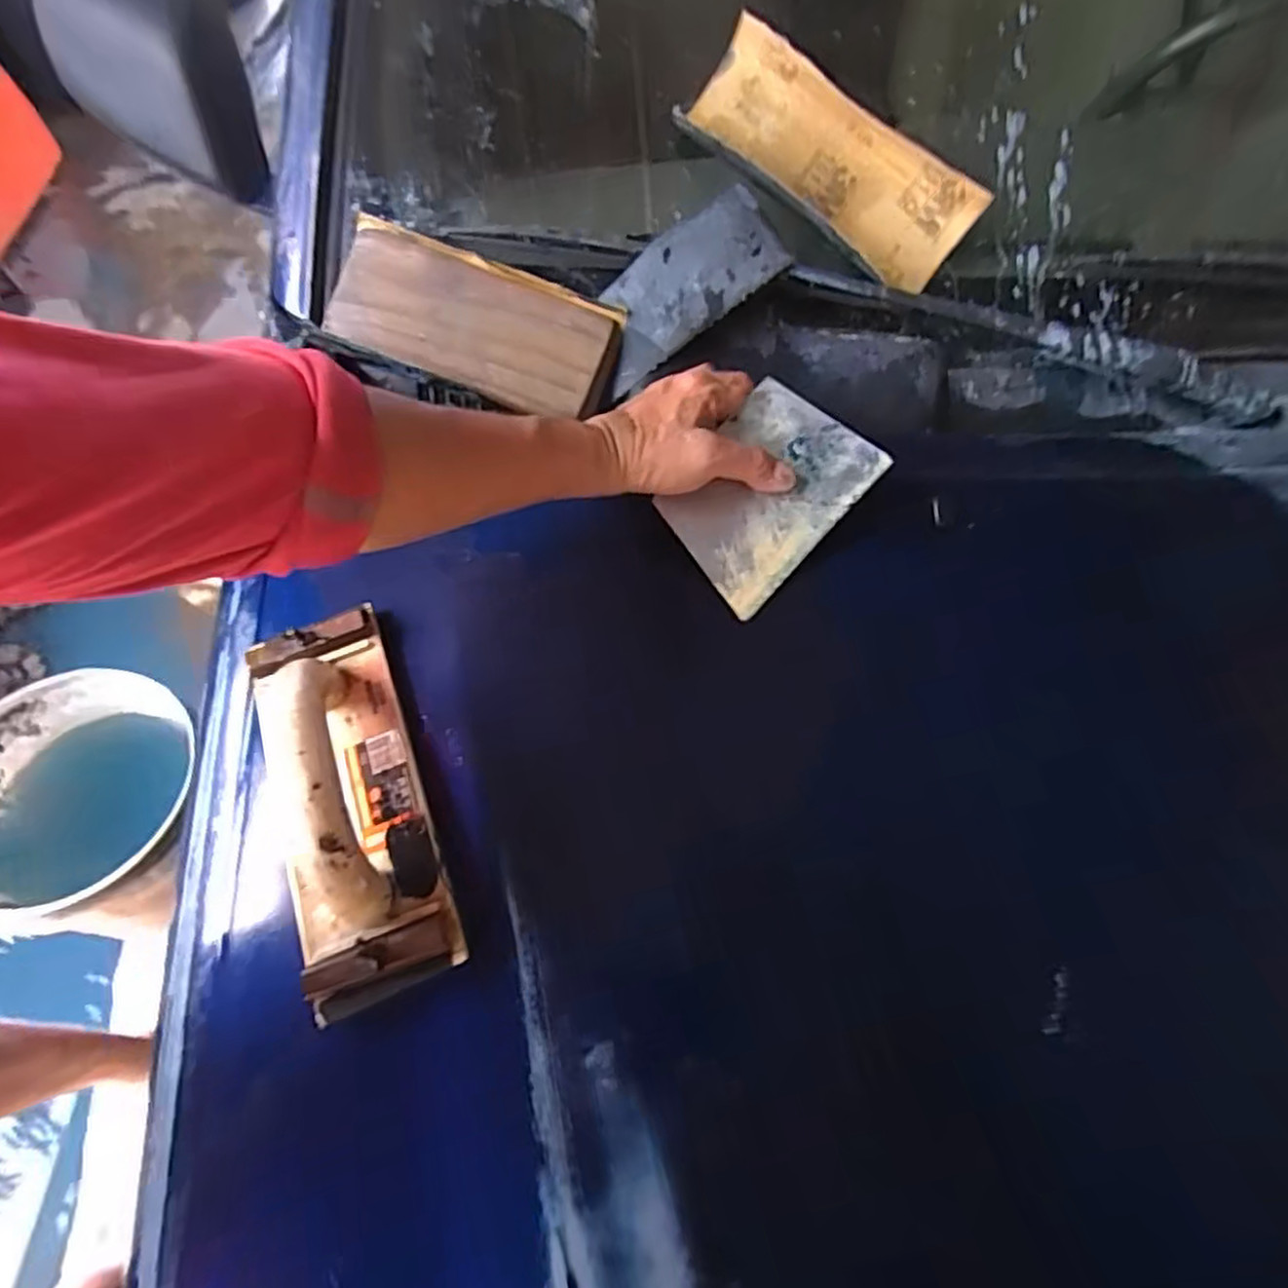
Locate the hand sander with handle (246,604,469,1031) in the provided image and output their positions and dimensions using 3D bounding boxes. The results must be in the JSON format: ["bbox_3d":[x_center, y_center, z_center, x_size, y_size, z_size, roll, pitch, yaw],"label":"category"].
[{"bbox_3d":[-0.167,0.074,0.402,0.083,0.070,0.222,-18,62,-13],"label":"hand sander with handle"}]

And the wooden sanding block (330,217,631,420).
[{"bbox_3d":[-0.140,-0.259,0.592,0.229,0.014,0.102,22,91,4],"label":"wooden sanding block"}]

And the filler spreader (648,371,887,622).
[{"bbox_3d":[0.081,-0.100,0.493,0.096,0.011,0.140,42,86,4],"label":"filler spreader"}]

